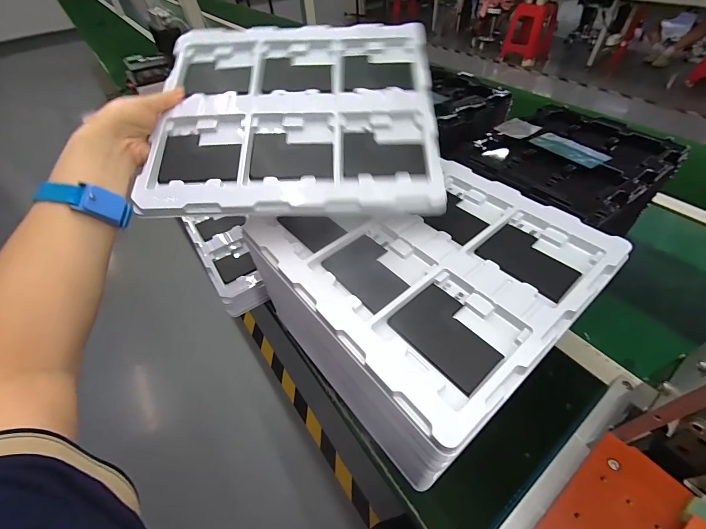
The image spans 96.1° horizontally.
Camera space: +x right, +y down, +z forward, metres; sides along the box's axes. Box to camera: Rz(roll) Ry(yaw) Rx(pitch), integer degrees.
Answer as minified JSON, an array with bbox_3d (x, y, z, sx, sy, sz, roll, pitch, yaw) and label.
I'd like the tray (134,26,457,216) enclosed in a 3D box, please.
[{"bbox_3d":[-0.063,-0.179,0.376,0.306,0.031,0.284,-2,68,-1],"label":"tray"}]

